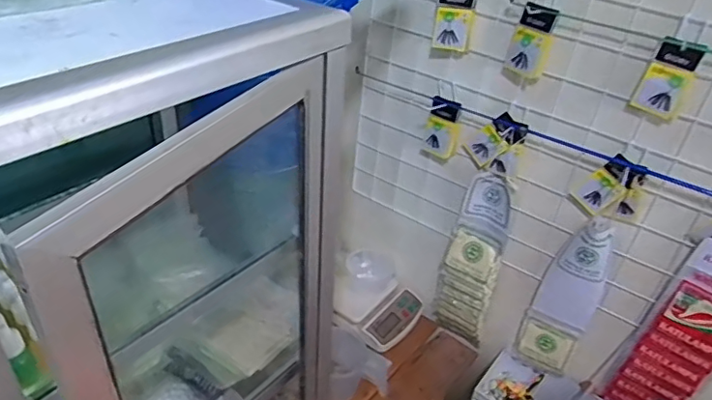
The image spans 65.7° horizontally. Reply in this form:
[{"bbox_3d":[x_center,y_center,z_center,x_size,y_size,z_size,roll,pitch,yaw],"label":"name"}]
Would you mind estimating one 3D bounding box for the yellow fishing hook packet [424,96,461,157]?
[{"bbox_3d":[0.143,-0.122,0.921,0.059,0.099,0.015,32,42,31],"label":"yellow fishing hook packet"}]

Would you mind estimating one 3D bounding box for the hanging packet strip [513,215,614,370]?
[{"bbox_3d":[0.350,0.168,0.921,0.092,0.314,0.035,26,39,24],"label":"hanging packet strip"}]

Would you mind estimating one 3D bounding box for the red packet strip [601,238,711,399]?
[{"bbox_3d":[0.498,0.216,0.828,0.113,0.361,0.026,25,39,23],"label":"red packet strip"}]

